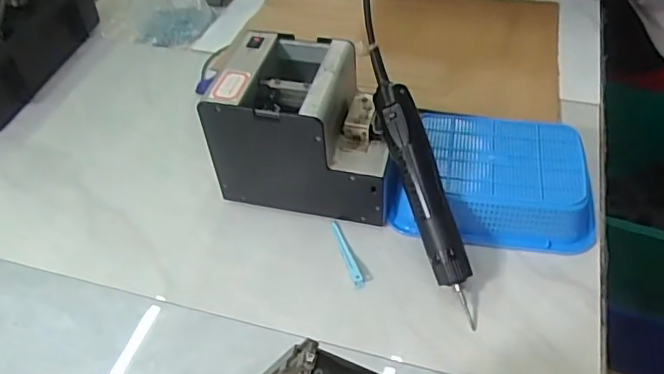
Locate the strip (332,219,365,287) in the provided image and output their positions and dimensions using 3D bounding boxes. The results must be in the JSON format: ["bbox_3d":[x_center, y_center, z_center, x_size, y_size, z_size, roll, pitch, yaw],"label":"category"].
[{"bbox_3d":[0.015,0.067,0.575,0.010,0.012,0.081,-15,46,-10],"label":"strip"}]

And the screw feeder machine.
[{"bbox_3d":[-0.023,-0.060,0.603,0.178,0.149,0.128,8,47,13],"label":"screw feeder machine"}]

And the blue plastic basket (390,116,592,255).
[{"bbox_3d":[0.166,-0.009,0.596,0.196,0.060,0.136,6,46,11],"label":"blue plastic basket"}]

